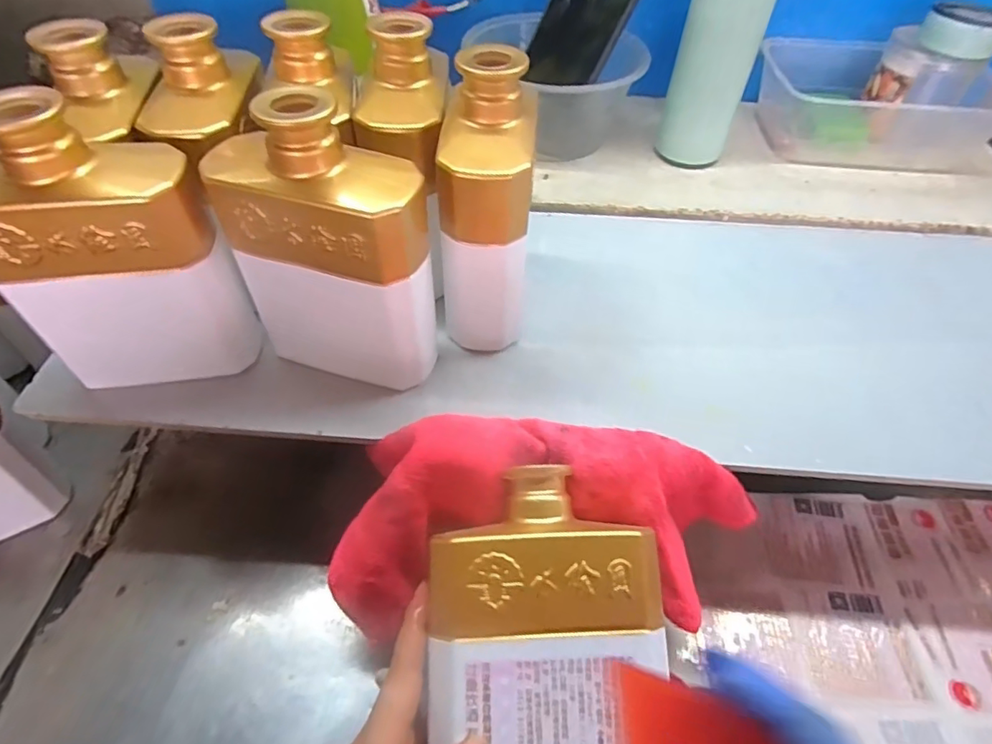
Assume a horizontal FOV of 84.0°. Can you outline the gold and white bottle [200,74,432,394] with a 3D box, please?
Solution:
[{"bbox_3d":[-0.088,-0.064,0.305,0.103,0.155,0.063,23,55,14],"label":"gold and white bottle"}]

